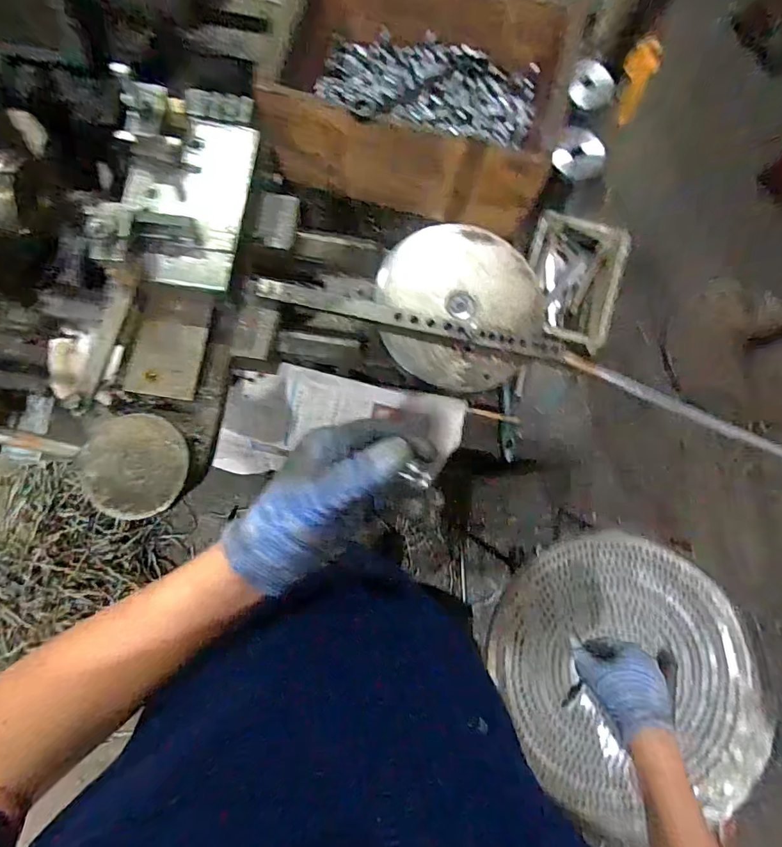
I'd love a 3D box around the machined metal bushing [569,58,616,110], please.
[{"bbox_3d":[0.263,-0.442,0.610,0.056,0.048,0.025,24,41,-18],"label":"machined metal bushing"}]

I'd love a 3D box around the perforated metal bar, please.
[{"bbox_3d":[0.023,-0.111,0.498,0.329,0.013,0.022,12,80,-2],"label":"perforated metal bar"}]

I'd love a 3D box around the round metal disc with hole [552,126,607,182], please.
[{"bbox_3d":[0.247,-0.356,0.613,0.058,0.024,0.063,5,106,18],"label":"round metal disc with hole"}]

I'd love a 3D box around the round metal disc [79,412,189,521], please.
[{"bbox_3d":[-0.247,0.039,0.442,0.100,0.015,0.095,1,81,-4],"label":"round metal disc"}]

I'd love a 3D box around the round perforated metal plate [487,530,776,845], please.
[{"bbox_3d":[0.326,0.344,0.646,0.339,0.035,0.371,1,81,-4],"label":"round perforated metal plate"}]

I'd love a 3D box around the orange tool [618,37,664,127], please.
[{"bbox_3d":[0.368,-0.510,0.694,0.047,0.103,0.026,3,39,-4],"label":"orange tool"}]

